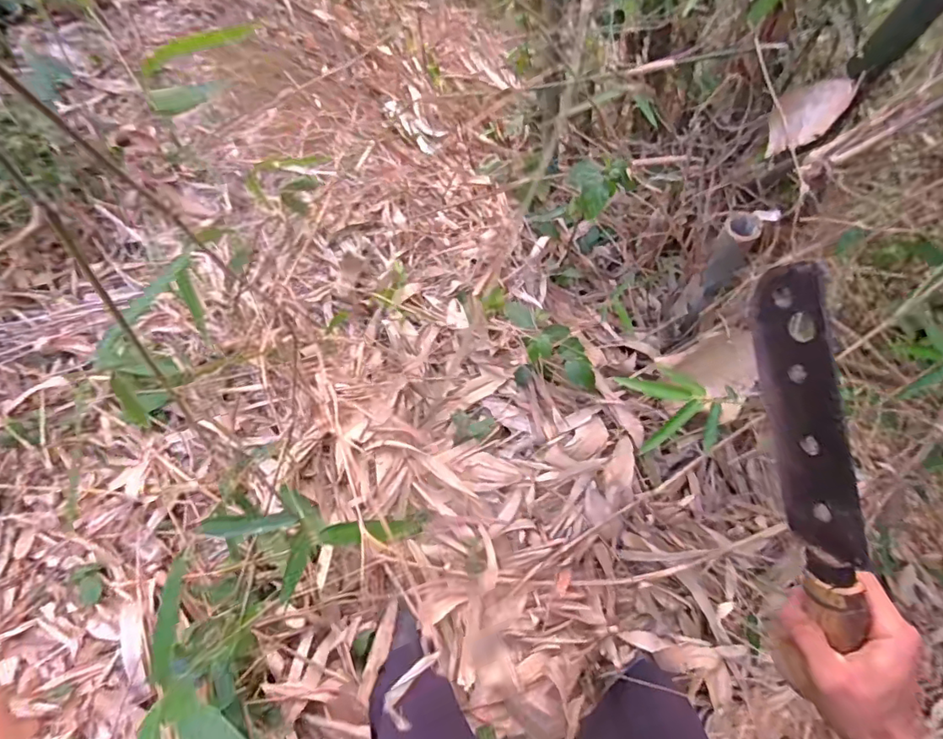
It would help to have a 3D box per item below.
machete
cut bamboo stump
[{"bbox_3d":[0.237,0.065,0.373,0.019,0.067,0.276,-17,101,-5],"label":"machete"},{"bbox_3d":[0.565,-0.220,1.276,0.078,0.420,0.074,16,72,8],"label":"cut bamboo stump"}]

